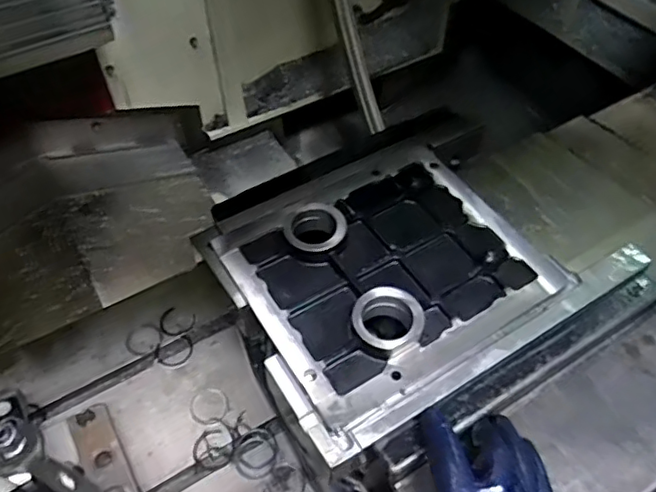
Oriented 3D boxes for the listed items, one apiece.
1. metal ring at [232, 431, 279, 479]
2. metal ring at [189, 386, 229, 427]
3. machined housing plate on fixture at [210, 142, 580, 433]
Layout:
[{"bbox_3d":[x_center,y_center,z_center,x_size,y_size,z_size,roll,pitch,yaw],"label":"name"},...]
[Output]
[{"bbox_3d":[-0.077,0.223,0.621,0.049,0.005,0.050,0,52,0],"label":"metal ring"},{"bbox_3d":[-0.134,0.180,0.655,0.042,0.004,0.046,0,52,0],"label":"metal ring"},{"bbox_3d":[0.054,0.009,0.522,0.253,0.031,0.216,-27,57,-20],"label":"machined housing plate on fixture"}]

